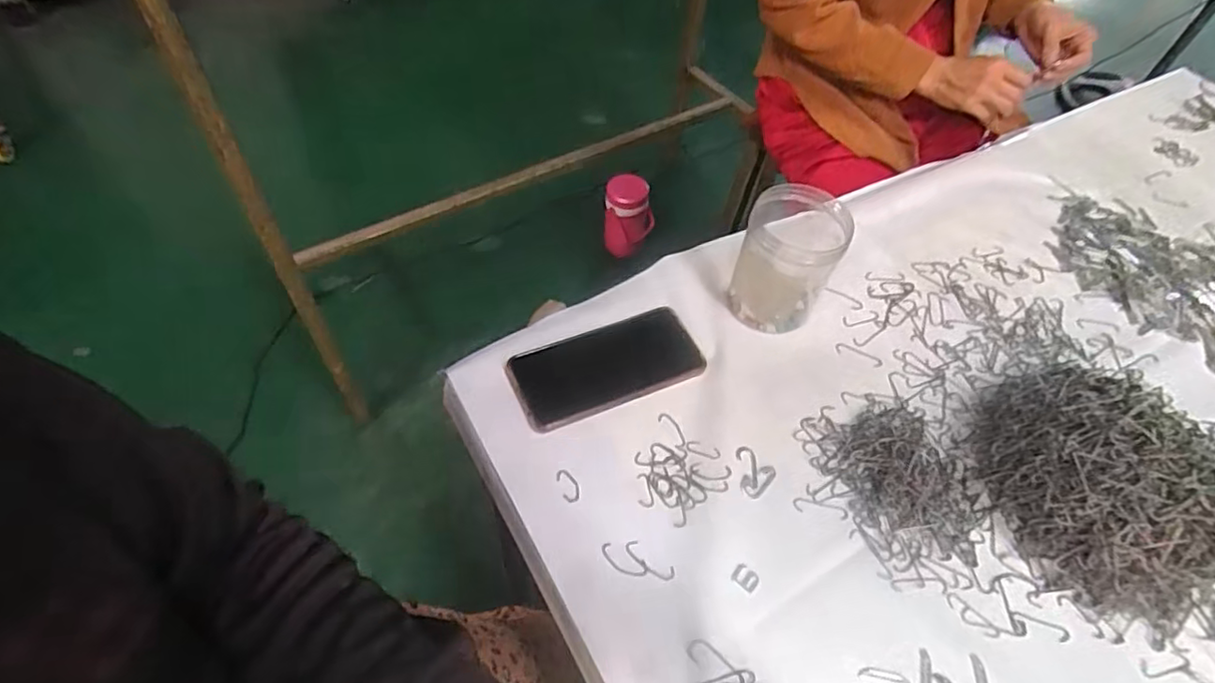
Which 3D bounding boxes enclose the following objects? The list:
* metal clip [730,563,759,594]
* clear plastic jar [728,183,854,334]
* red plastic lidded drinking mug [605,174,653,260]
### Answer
[{"bbox_3d":[0.103,0.176,0.466,0.019,0.004,0.016,35,58,20],"label":"metal clip"},{"bbox_3d":[0.172,-0.081,0.600,0.085,0.112,0.100,25,55,13],"label":"clear plastic jar"},{"bbox_3d":[0.057,-0.325,1.662,0.132,0.213,0.091,6,53,0],"label":"red plastic lidded drinking mug"}]

